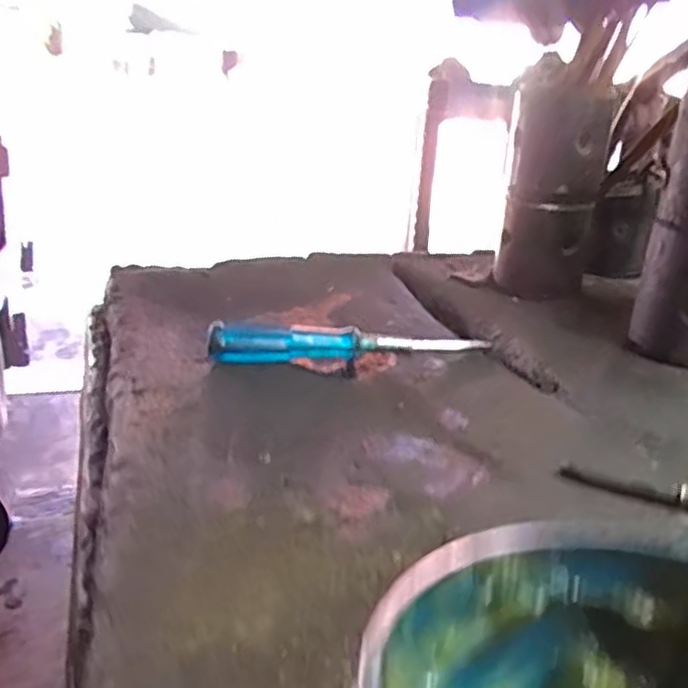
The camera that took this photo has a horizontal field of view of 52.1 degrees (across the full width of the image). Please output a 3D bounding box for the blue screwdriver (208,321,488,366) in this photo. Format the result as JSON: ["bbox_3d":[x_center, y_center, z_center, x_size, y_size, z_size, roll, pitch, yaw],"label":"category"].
[{"bbox_3d":[0.004,-0.005,0.499,0.194,0.021,0.020,0,21,-4],"label":"blue screwdriver"}]

